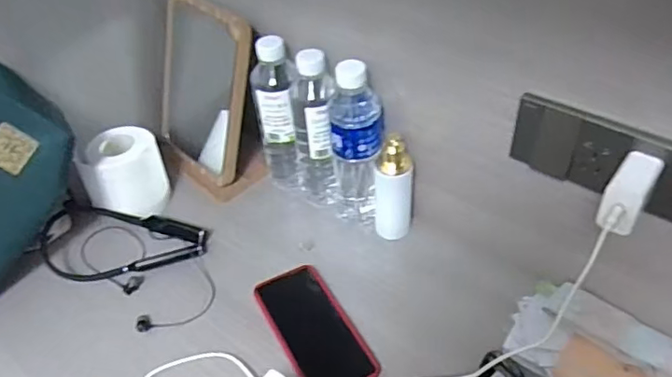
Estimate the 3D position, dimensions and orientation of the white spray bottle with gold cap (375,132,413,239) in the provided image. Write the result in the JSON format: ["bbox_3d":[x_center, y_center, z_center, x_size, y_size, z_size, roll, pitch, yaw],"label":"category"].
[{"bbox_3d":[0.069,0.000,0.682,0.043,0.146,0.034,5,46,11],"label":"white spray bottle with gold cap"}]

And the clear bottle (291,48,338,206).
[{"bbox_3d":[-0.028,-0.068,0.711,0.056,0.212,0.054,-3,45,3],"label":"clear bottle"}]

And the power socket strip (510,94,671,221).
[{"bbox_3d":[0.251,-0.021,0.500,0.192,0.074,0.011,26,45,28],"label":"power socket strip"}]

